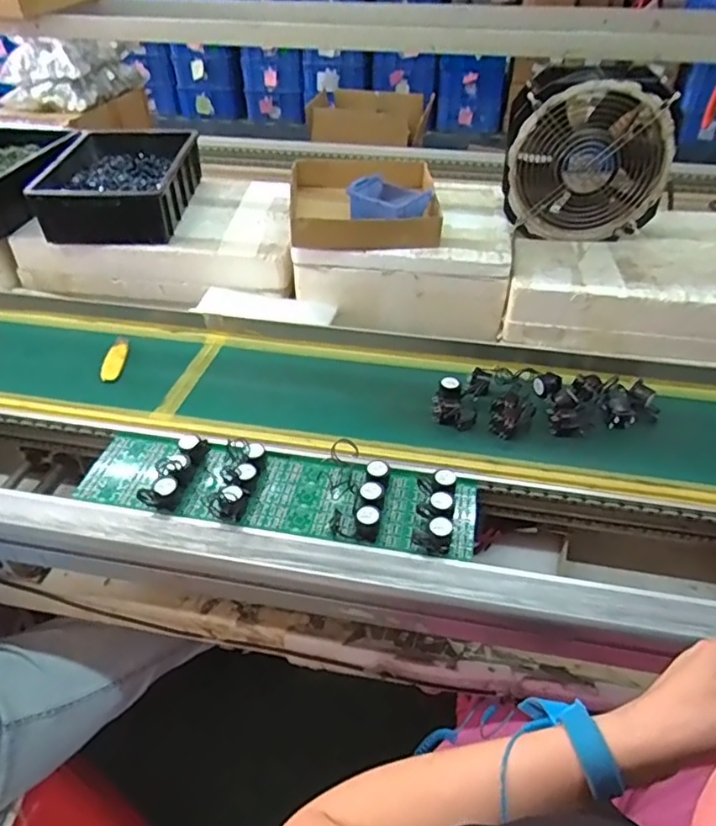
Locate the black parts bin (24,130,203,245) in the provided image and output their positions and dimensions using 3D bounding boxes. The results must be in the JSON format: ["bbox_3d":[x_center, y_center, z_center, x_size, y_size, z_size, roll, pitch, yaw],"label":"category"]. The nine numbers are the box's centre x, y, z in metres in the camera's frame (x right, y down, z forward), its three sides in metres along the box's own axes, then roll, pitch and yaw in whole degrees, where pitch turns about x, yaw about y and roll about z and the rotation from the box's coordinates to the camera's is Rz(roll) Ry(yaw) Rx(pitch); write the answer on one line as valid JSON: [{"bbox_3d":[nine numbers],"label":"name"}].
[{"bbox_3d":[-0.382,-0.381,0.996,0.199,0.079,0.298,0,40,-1],"label":"black parts bin"}]

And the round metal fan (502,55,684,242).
[{"bbox_3d":[0.312,-0.365,0.850,0.230,0.230,0.096,31,48,30],"label":"round metal fan"}]

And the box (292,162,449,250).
[{"bbox_3d":[0.006,-0.320,0.918,0.221,0.053,0.214,1,40,-1],"label":"box"}]

